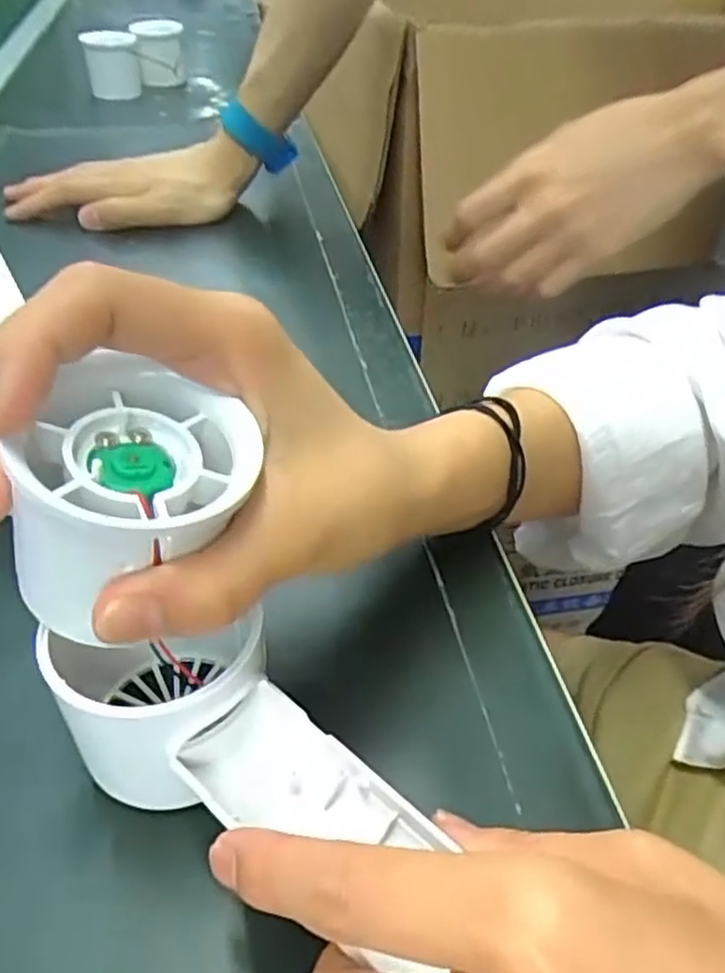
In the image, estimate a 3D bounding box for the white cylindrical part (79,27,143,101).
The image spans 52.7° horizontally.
[{"bbox_3d":[-0.250,-0.419,0.733,0.053,0.059,0.045,-8,43,-15],"label":"white cylindrical part"}]

